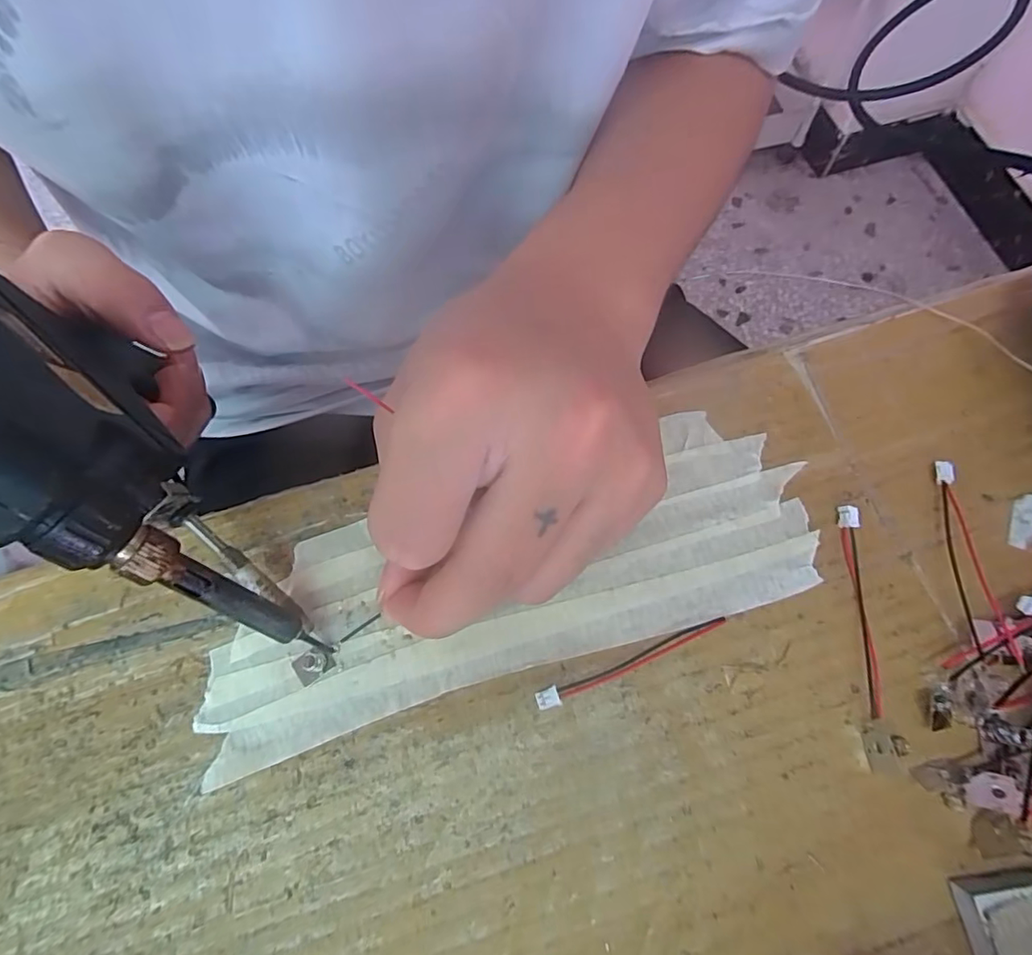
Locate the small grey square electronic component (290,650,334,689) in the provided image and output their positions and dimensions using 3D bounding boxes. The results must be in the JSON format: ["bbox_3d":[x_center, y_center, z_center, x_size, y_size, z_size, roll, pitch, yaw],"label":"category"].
[{"bbox_3d":[-0.064,0.059,0.168,0.012,0.004,0.009,-36,71,-11],"label":"small grey square electronic component"}]

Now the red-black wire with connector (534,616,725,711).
[{"bbox_3d":[0.036,0.057,0.165,0.063,0.005,0.005,-21,69,-6],"label":"red-black wire with connector"}]

